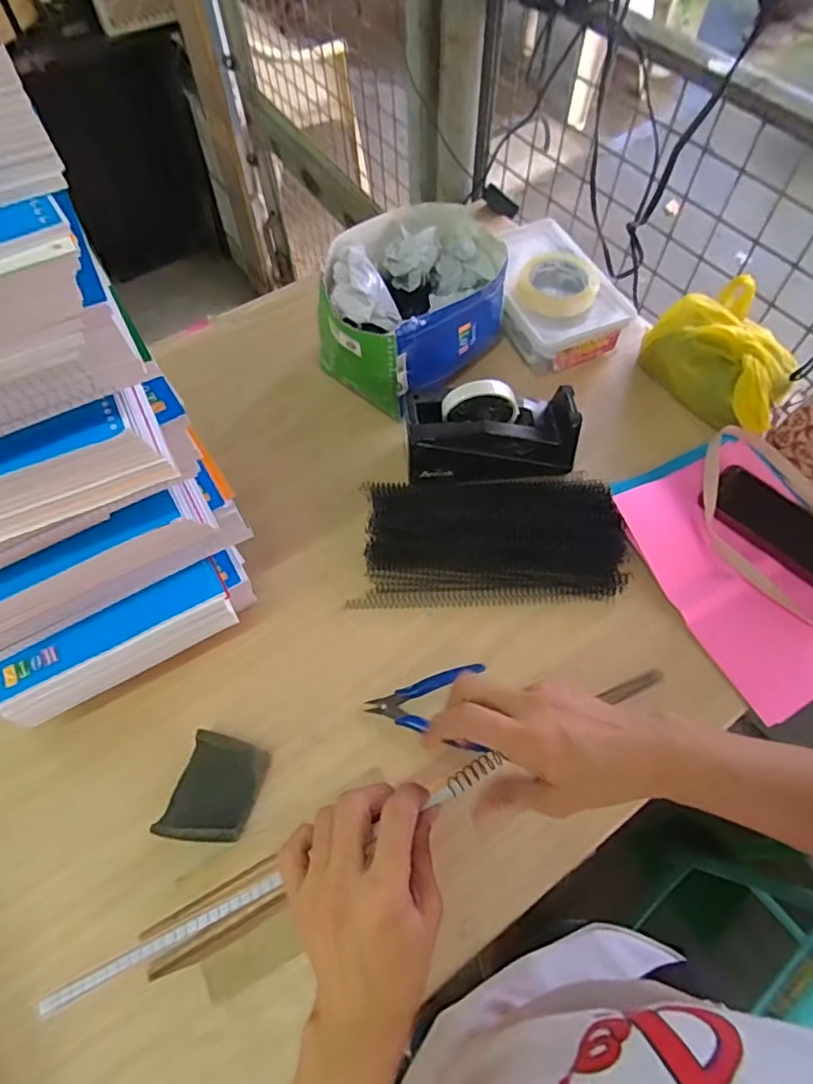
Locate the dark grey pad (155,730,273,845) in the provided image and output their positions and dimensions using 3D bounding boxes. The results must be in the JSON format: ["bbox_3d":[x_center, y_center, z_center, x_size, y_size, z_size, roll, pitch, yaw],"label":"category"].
[{"bbox_3d":[-0.171,0.224,0.526,0.069,0.024,0.088,13,62,7],"label":"dark grey pad"}]

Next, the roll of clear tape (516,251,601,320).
[{"bbox_3d":[0.207,-0.353,0.780,0.101,0.033,0.109,0,61,0],"label":"roll of clear tape"}]

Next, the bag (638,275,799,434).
[{"bbox_3d":[0.400,-0.228,0.726,0.117,0.092,0.201,-27,64,-13],"label":"bag"}]

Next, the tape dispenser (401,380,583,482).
[{"bbox_3d":[0.096,-0.123,0.671,0.193,0.102,0.080,-6,61,-3],"label":"tape dispenser"}]

